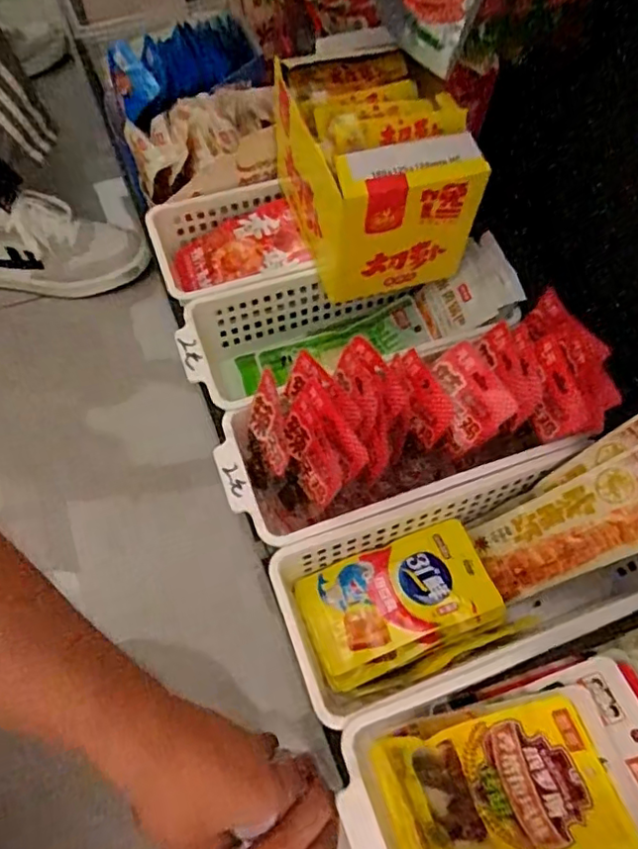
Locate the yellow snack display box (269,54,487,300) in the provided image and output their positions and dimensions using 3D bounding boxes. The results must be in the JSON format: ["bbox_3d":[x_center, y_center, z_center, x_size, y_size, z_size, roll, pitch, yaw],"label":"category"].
[{"bbox_3d":[0.047,-0.231,0.529,0.128,0.132,0.178,-15,64,-9],"label":"yellow snack display box"}]

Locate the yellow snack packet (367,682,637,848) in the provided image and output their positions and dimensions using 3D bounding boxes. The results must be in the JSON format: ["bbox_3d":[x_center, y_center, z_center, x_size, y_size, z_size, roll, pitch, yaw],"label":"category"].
[{"bbox_3d":[0.117,0.240,0.383,0.171,0.024,0.088,-37,60,30],"label":"yellow snack packet"}]

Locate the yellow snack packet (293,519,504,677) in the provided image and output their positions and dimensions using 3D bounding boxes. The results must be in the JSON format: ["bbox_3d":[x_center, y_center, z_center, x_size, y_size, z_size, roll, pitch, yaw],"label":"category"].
[{"bbox_3d":[0.062,0.133,0.461,0.147,0.024,0.077,-18,64,-10],"label":"yellow snack packet"}]

